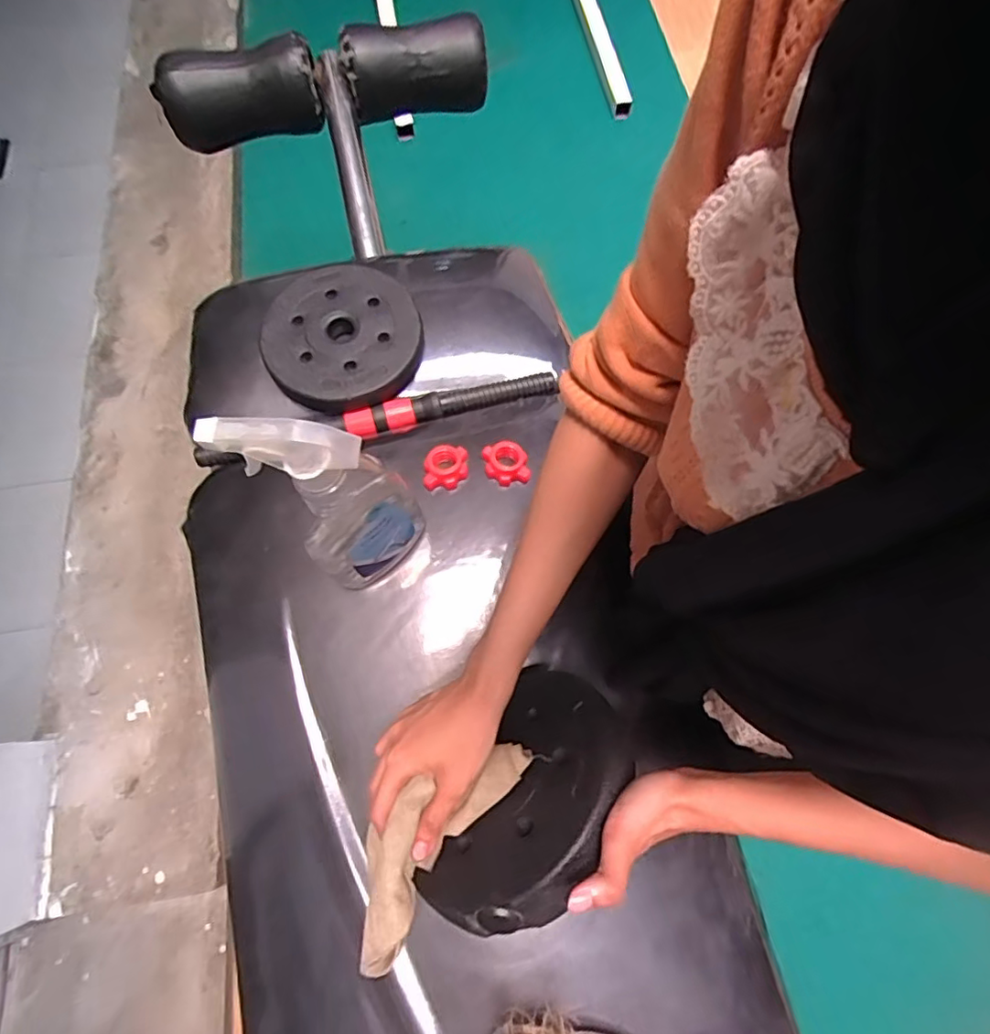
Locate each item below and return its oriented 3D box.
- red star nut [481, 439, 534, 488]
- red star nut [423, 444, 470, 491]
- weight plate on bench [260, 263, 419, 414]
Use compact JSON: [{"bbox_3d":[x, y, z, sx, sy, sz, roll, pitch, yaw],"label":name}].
[{"bbox_3d":[0.011,-0.052,0.554,0.041,0.024,0.039,-13,70,-6],"label":"red star nut"},{"bbox_3d":[-0.048,-0.049,0.552,0.043,0.021,0.038,-4,69,-2],"label":"red star nut"},{"bbox_3d":[-0.170,-0.201,0.631,0.167,0.030,0.171,0,69,-1],"label":"weight plate on bench"}]

